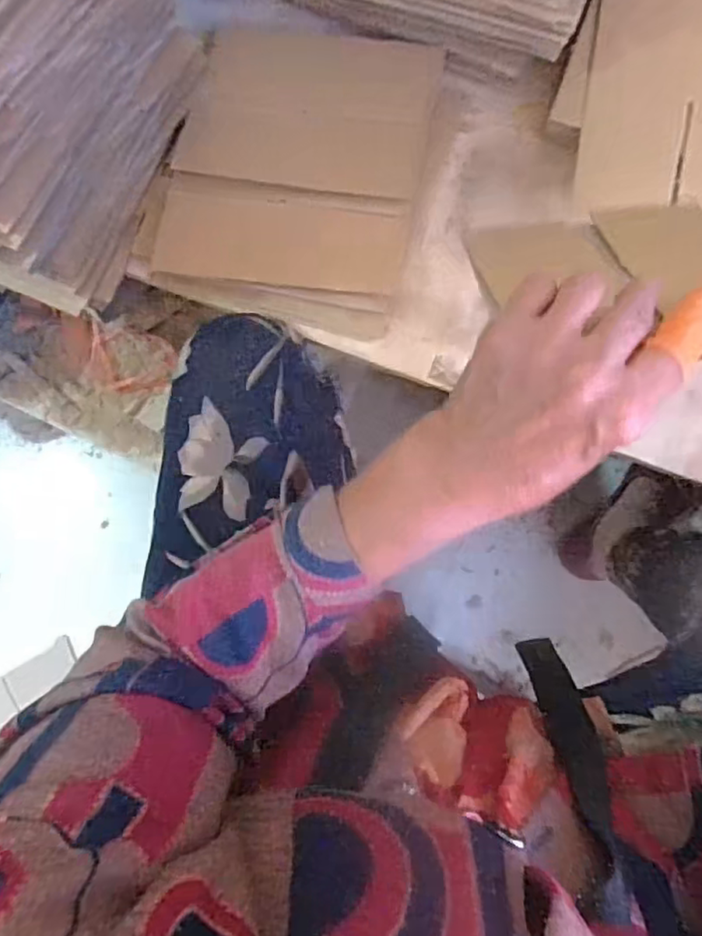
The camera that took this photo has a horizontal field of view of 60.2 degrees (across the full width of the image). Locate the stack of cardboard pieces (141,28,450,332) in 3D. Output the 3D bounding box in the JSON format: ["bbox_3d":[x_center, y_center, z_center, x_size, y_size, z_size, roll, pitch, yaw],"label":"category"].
[{"bbox_3d":[-0.050,-0.244,0.503,0.210,0.029,0.230,13,88,8],"label":"stack of cardboard pieces"}]

